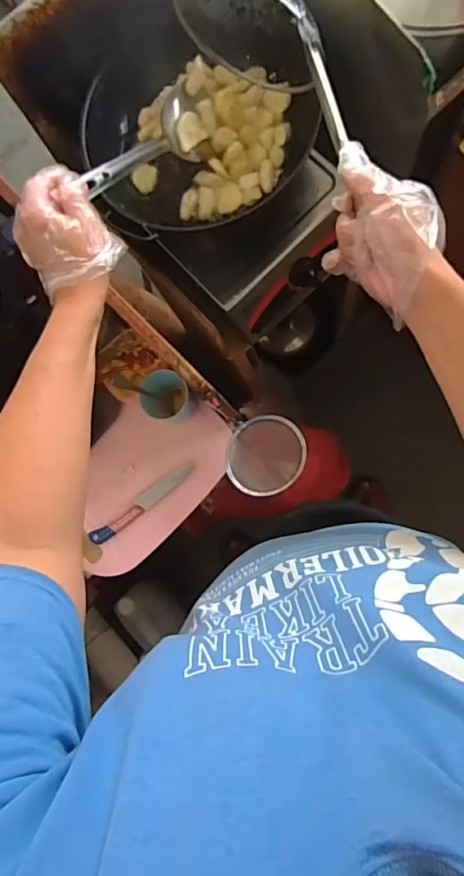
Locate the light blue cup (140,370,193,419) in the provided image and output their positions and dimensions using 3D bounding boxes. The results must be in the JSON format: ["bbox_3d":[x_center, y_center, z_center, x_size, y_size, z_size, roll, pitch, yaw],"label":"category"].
[{"bbox_3d":[-0.103,-0.066,0.774,0.062,0.071,0.075,-8,84,8],"label":"light blue cup"}]

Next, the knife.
[{"bbox_3d":[-0.147,0.106,0.809,0.201,0.017,0.027,-39,81,4],"label":"knife"}]

